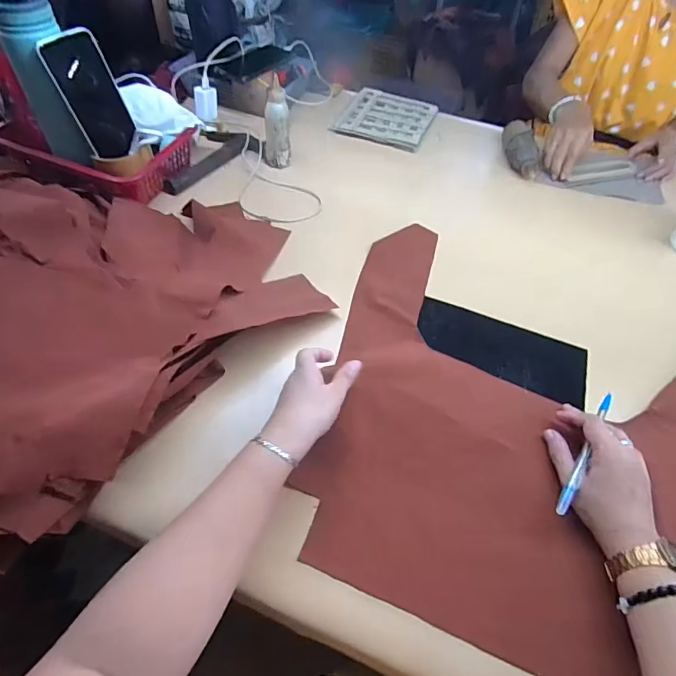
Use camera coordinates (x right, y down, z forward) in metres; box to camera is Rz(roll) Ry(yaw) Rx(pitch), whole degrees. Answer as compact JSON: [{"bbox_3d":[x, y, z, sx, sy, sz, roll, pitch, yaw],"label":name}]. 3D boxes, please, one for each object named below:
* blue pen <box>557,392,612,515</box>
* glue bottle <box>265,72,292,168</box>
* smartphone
[{"bbox_3d":[0.256,0.114,0.442,0.011,0.012,0.149,33,62,17],"label":"blue pen"},{"bbox_3d":[-0.102,-0.353,0.728,0.044,0.123,0.040,-2,56,-6],"label":"glue bottle"},{"bbox_3d":[-0.333,-0.331,0.595,0.012,0.148,0.078,23,50,35],"label":"smartphone"}]

